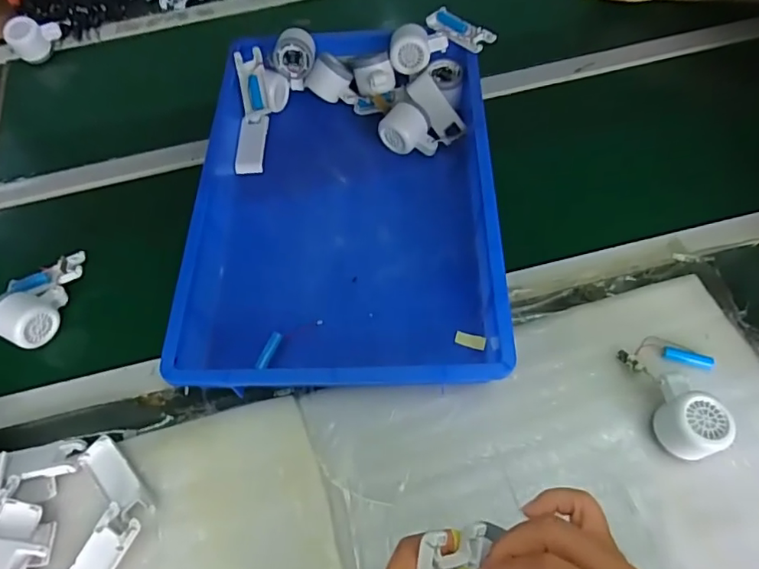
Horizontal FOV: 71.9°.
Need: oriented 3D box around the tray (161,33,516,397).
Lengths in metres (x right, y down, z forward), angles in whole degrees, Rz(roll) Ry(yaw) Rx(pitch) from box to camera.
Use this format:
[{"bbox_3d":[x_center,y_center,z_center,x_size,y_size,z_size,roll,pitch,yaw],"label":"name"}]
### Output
[{"bbox_3d":[-0.043,-0.124,0.682,0.359,0.070,0.519,-1,61,2],"label":"tray"}]

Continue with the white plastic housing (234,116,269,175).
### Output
[{"bbox_3d":[-0.186,-0.203,0.765,0.037,0.013,0.105,-2,61,2],"label":"white plastic housing"}]

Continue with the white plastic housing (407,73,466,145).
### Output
[{"bbox_3d":[0.081,-0.249,0.743,0.039,0.012,0.106,-35,84,13],"label":"white plastic housing"}]

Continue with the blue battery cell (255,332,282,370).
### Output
[{"bbox_3d":[-0.128,0.077,0.605,0.011,0.012,0.045,19,64,13],"label":"blue battery cell"}]

